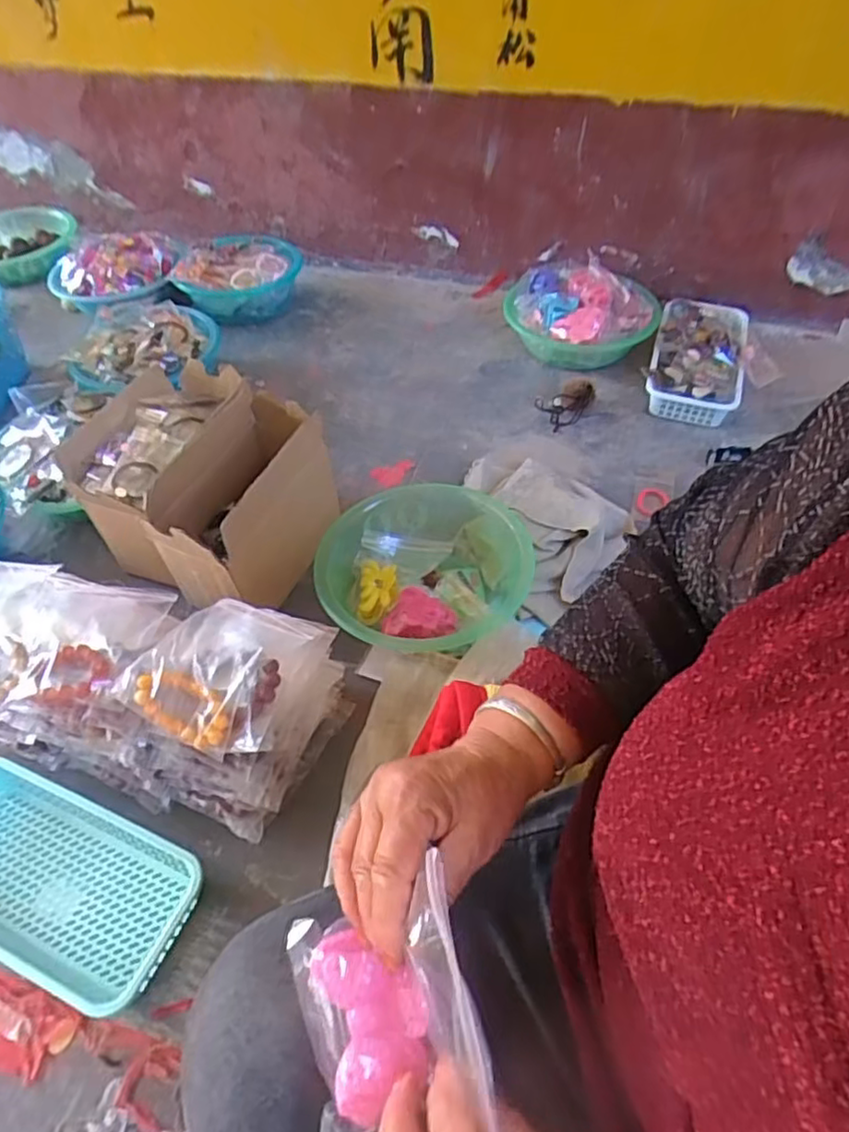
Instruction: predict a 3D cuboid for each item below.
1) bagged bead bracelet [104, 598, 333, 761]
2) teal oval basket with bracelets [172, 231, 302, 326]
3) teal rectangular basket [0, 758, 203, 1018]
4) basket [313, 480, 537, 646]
[{"bbox_3d":[-0.176,0.084,0.604,0.142,0.043,0.160,19,42,6],"label":"bagged bead bracelet"},{"bbox_3d":[-0.332,-0.519,1.205,0.221,0.081,0.185,-8,52,-5],"label":"teal oval basket with bracelets"},{"bbox_3d":[-0.335,0.276,0.594,0.263,0.054,0.132,17,54,14],"label":"teal rectangular basket"},{"bbox_3d":[0.005,0.015,0.769,0.227,0.082,0.227,-1,52,1],"label":"basket"}]

